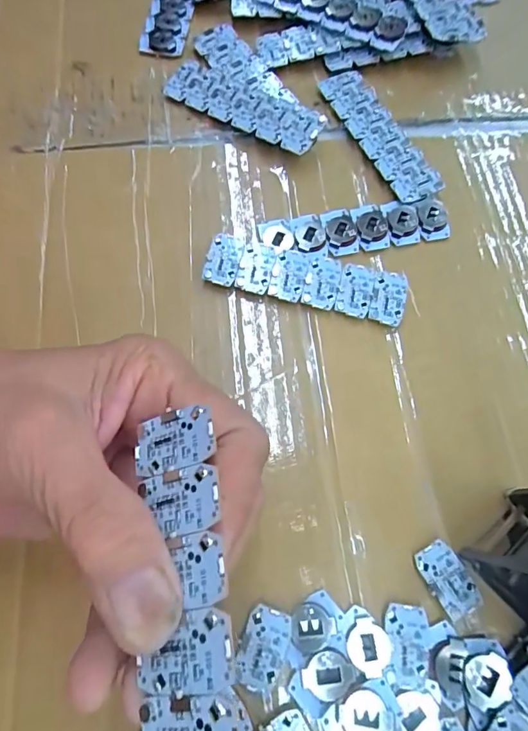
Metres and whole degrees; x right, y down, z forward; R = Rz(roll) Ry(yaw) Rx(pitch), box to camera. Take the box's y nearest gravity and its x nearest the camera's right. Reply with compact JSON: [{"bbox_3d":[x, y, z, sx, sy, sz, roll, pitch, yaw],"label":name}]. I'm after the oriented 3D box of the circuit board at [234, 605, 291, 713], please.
[{"bbox_3d":[-0.001,0.116,0.188,0.019,0.004,0.032,20,71,7],"label":"circuit board"}]

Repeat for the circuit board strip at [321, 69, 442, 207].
[{"bbox_3d":[0.071,-0.142,0.287,0.028,0.008,0.106,-24,72,-9],"label":"circuit board strip"}]

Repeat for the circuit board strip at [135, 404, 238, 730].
[{"bbox_3d":[-0.021,0.064,0.120,0.028,0.004,0.104,-20,63,24],"label":"circuit board strip"}]

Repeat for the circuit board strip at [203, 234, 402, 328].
[{"bbox_3d":[0.023,-0.047,0.250,0.106,0.004,0.031,14,76,2],"label":"circuit board strip"}]

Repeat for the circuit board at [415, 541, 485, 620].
[{"bbox_3d":[0.079,0.092,0.200,0.017,0.004,0.030,-27,71,-14],"label":"circuit board"}]

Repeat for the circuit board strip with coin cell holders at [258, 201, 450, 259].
[{"bbox_3d":[0.051,-0.078,0.261,0.105,0.004,0.027,-12,70,-5],"label":"circuit board strip with coin cell holders"}]

